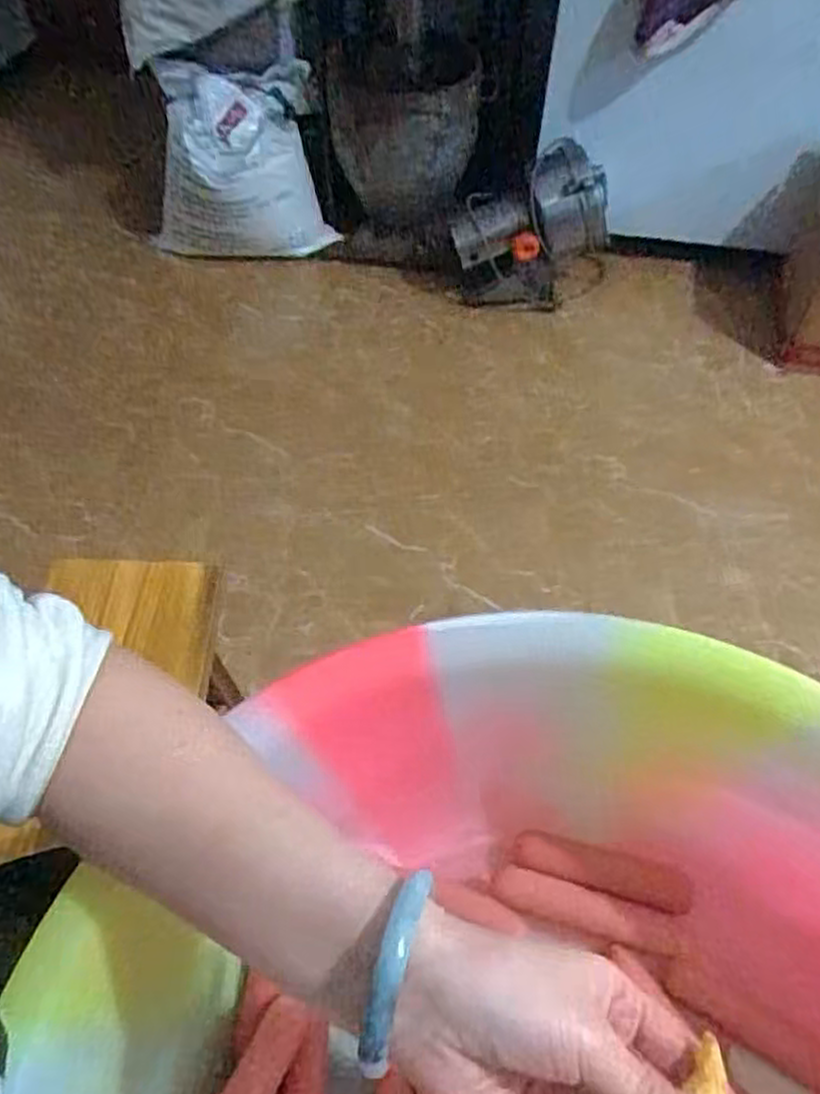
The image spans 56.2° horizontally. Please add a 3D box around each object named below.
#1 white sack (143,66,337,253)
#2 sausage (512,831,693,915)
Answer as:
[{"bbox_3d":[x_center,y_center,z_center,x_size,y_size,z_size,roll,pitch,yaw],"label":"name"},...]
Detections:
[{"bbox_3d":[-0.372,-0.828,1.711,0.394,0.363,0.203,13,55,10],"label":"white sack"},{"bbox_3d":[0.106,0.179,0.428,0.094,0.023,0.020,16,55,10],"label":"sausage"}]

